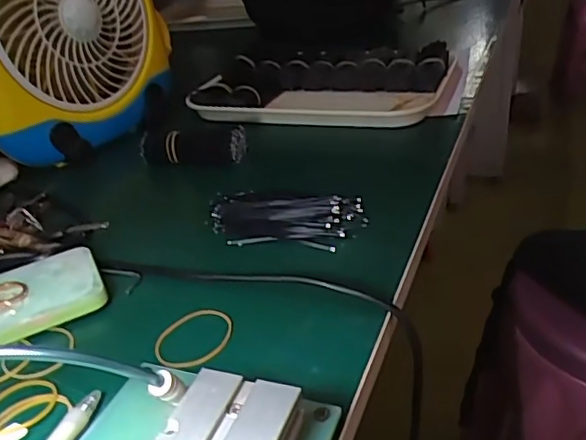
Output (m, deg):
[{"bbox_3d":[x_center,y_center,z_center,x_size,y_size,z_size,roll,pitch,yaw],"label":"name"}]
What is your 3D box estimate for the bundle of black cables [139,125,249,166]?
[{"bbox_3d":[-0.100,-0.078,0.594,0.101,0.033,0.036,3,32,14],"label":"bundle of black cables"}]

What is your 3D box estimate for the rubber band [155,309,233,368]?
[{"bbox_3d":[-0.061,0.072,0.365,0.049,0.004,0.047,-4,31,3],"label":"rubber band"}]

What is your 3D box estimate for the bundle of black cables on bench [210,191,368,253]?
[{"bbox_3d":[-0.008,-0.003,0.464,0.123,0.020,0.065,1,32,12],"label":"bundle of black cables on bench"}]

